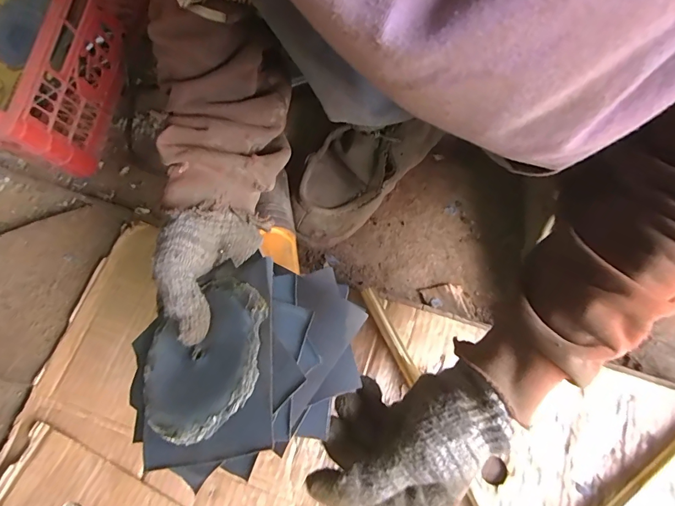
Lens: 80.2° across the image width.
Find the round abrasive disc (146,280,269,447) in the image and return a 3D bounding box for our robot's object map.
[{"bbox_3d":[-0.104,0.075,0.304,0.105,0.006,0.119,-9,58,25],"label":"round abrasive disc"}]

